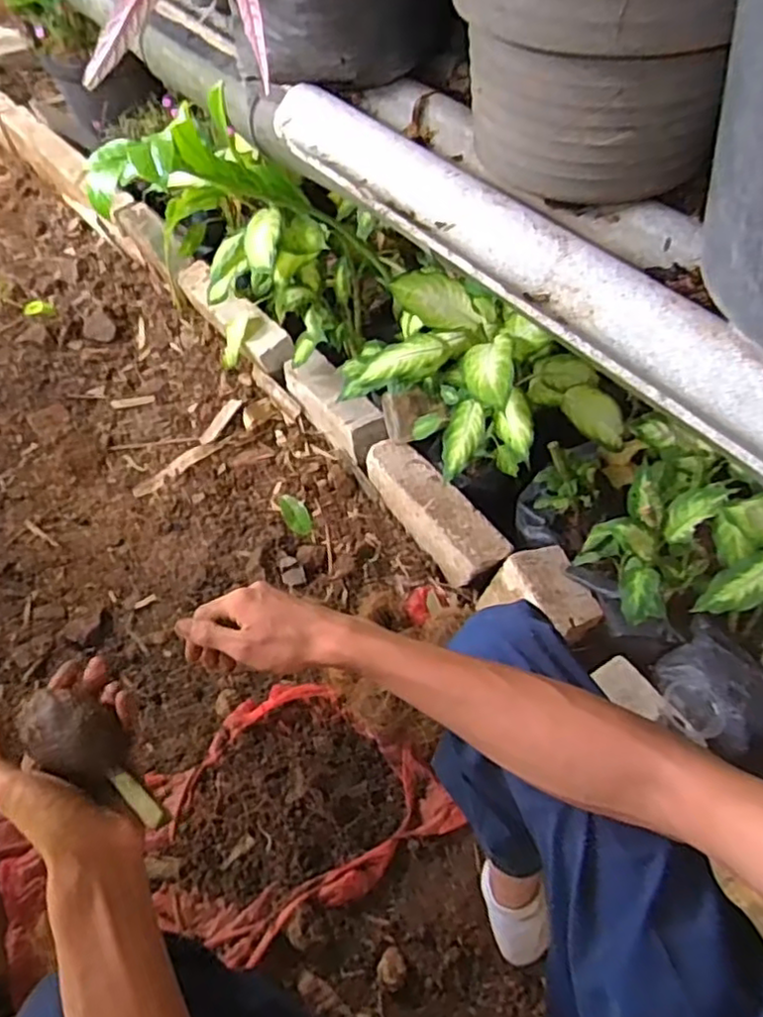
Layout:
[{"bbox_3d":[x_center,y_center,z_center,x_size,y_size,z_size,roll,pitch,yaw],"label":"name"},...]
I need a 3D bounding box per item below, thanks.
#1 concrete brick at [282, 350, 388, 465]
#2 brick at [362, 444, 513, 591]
[{"bbox_3d":[-0.091,-0.200,1.267,0.077,0.101,0.253,-36,62,-20],"label":"concrete brick"},{"bbox_3d":[0.089,0.006,1.144,0.074,0.116,0.307,-32,61,-19],"label":"brick"}]

